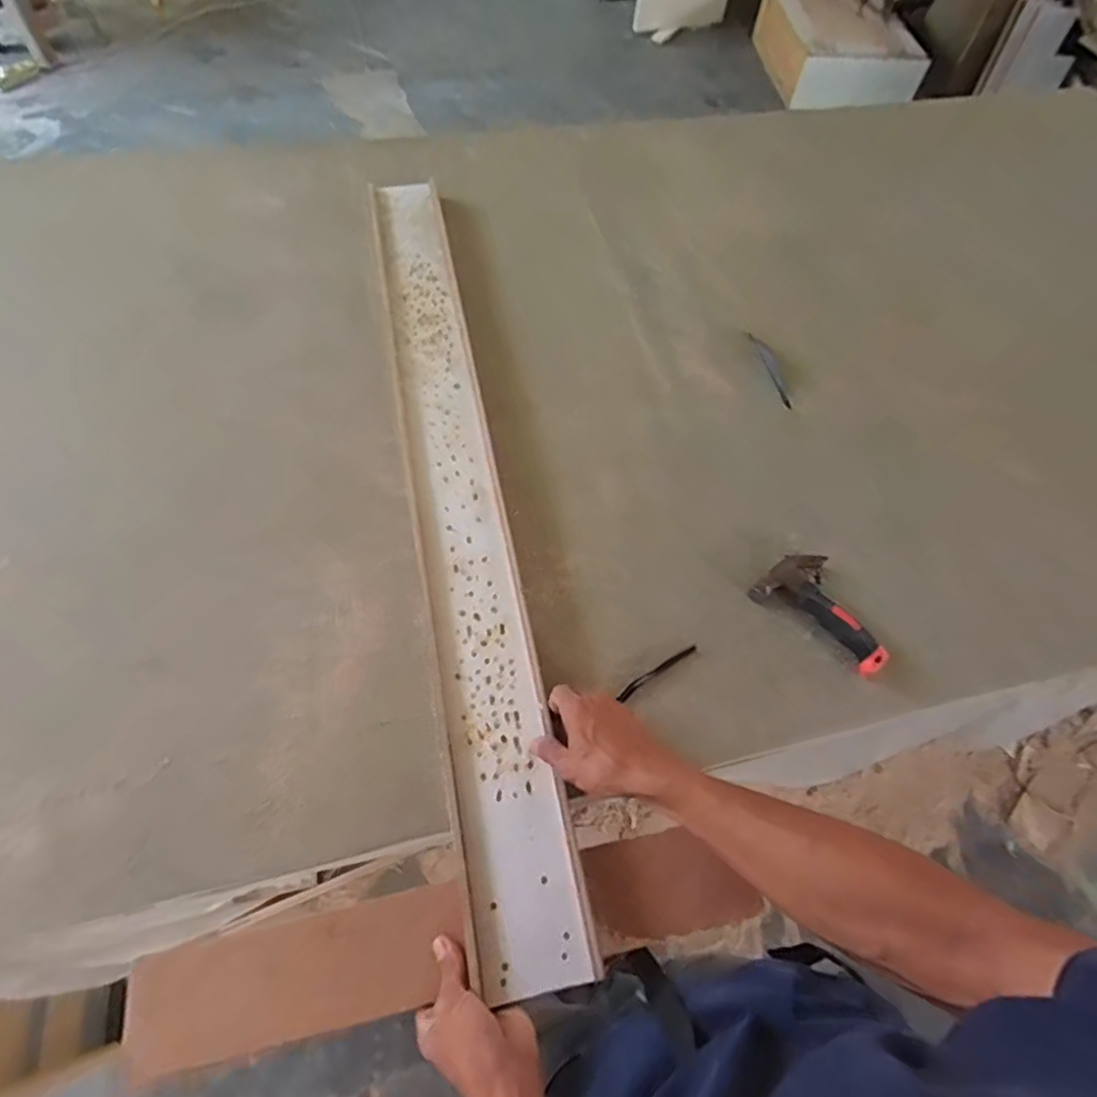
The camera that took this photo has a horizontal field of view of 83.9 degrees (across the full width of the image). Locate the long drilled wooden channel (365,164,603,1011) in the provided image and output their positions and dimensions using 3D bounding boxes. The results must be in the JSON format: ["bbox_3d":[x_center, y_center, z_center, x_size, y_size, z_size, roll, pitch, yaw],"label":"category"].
[{"bbox_3d":[-0.116,-0.095,0.769,0.116,0.039,1.079,-9,64,-8],"label":"long drilled wooden channel"}]

